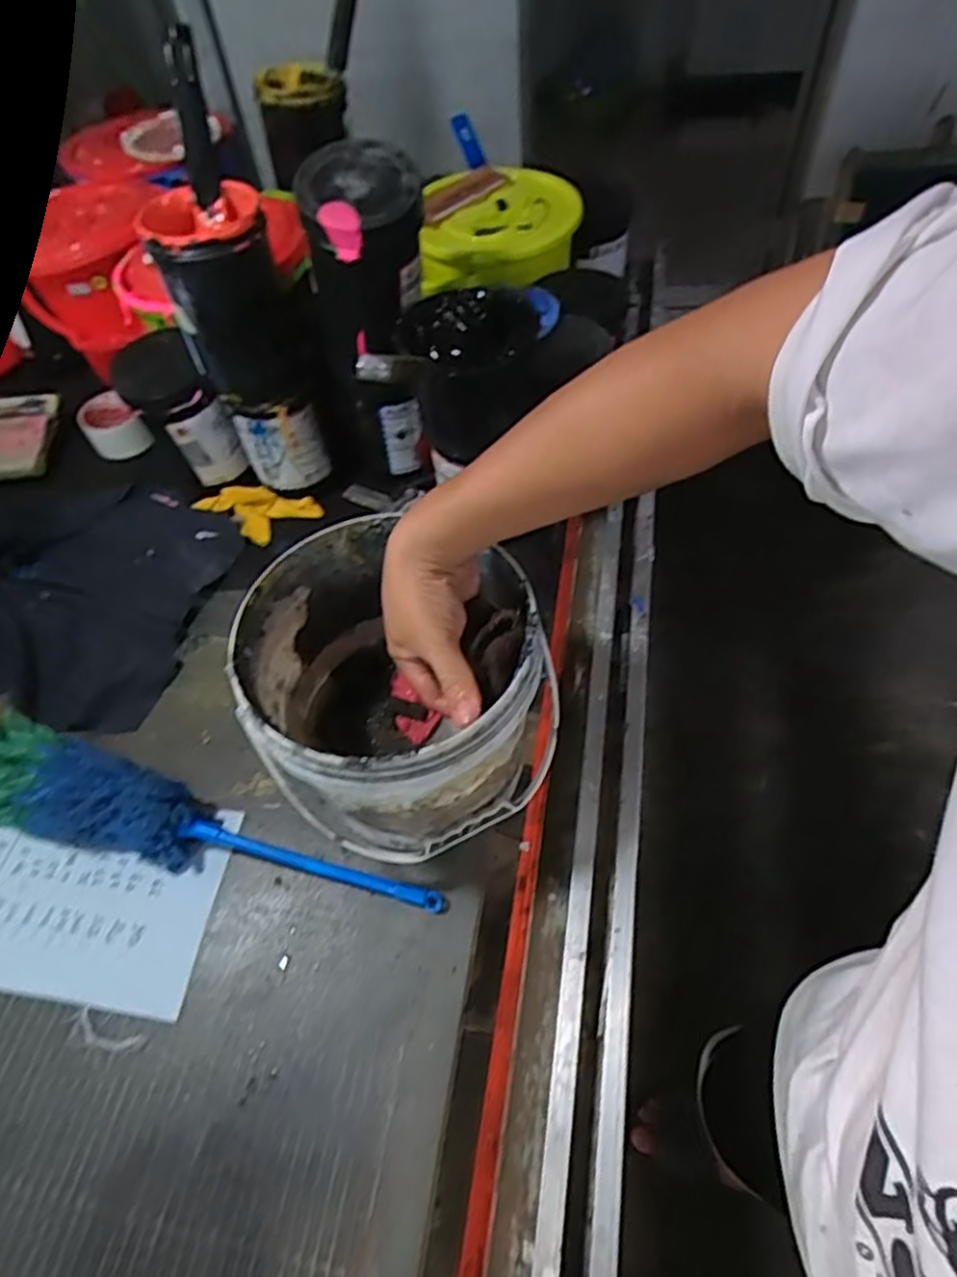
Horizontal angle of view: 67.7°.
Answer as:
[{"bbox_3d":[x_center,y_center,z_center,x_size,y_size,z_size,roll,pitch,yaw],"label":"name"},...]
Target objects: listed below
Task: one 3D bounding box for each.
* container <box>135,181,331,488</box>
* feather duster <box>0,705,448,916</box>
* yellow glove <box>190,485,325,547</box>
[{"bbox_3d":[-0.237,-0.298,0.753,0.113,0.285,0.090,-22,57,-10],"label":"container"},{"bbox_3d":[-0.351,0.142,0.636,0.638,0.063,0.094,18,58,15],"label":"feather duster"},{"bbox_3d":[-0.268,-0.150,0.857,0.147,0.015,0.072,14,73,6],"label":"yellow glove"}]

